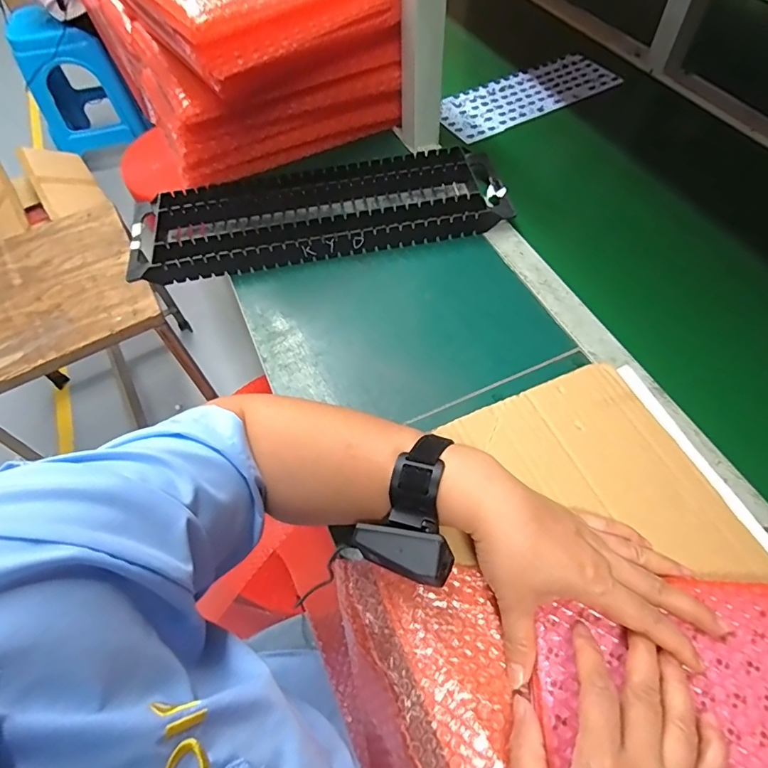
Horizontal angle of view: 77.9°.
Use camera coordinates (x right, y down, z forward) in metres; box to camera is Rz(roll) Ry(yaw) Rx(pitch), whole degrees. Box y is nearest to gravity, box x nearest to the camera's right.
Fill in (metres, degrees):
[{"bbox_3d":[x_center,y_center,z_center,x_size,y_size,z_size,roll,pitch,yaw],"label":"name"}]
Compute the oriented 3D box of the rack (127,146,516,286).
[{"bbox_3d":[-0.081,-0.218,0.600,0.455,0.033,0.150,-11,58,-3],"label":"rack"}]

